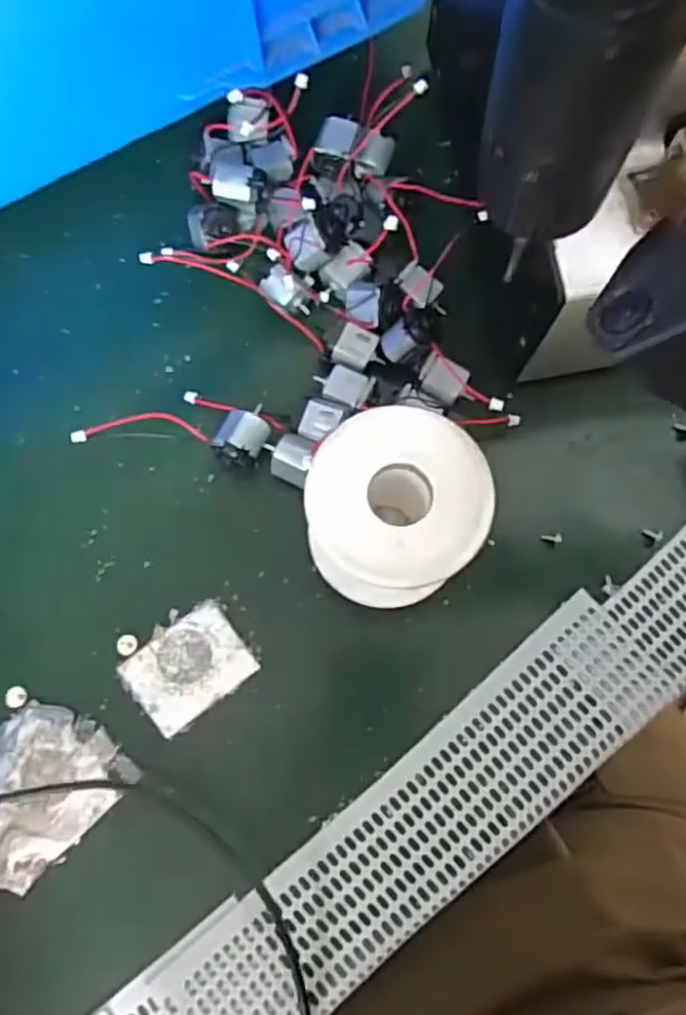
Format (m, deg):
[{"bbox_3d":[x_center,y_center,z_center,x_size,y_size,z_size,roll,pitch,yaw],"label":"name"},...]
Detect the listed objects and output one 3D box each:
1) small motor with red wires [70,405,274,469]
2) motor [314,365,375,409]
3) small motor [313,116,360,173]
[{"bbox_3d":[-0.070,-0.030,0.299,0.077,0.023,0.026,1,77,-1],"label":"small motor with red wires"},{"bbox_3d":[0.000,-0.051,0.308,0.025,0.012,0.017,15,77,2],"label":"motor"},{"bbox_3d":[-0.003,-0.161,0.314,0.017,0.011,0.021,18,77,3],"label":"small motor"}]

